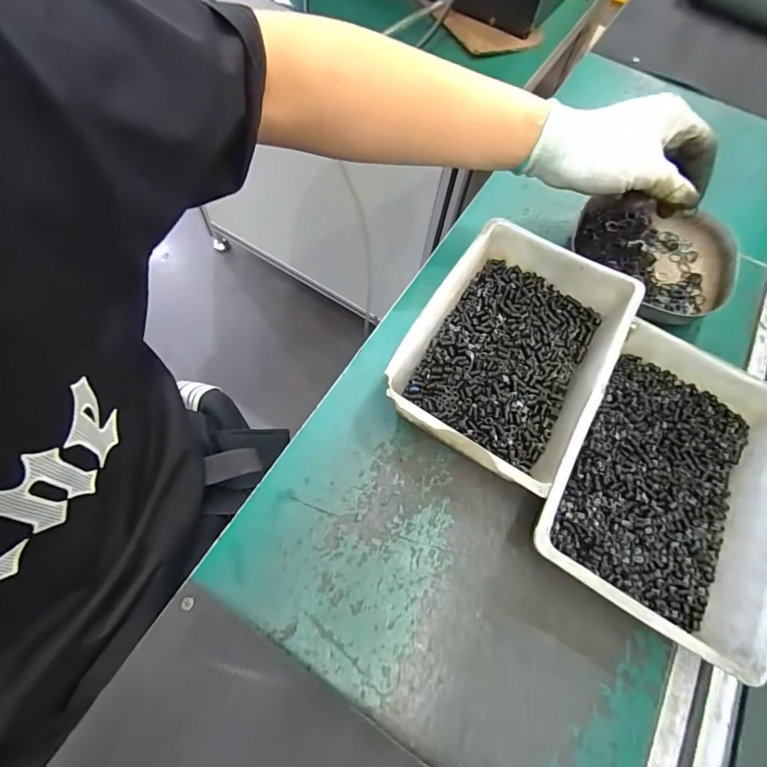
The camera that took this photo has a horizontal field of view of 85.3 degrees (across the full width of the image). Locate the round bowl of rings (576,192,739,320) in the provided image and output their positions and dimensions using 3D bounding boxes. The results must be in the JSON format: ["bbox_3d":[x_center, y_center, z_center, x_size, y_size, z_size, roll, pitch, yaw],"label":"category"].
[{"bbox_3d":[0.264,-0.122,0.399,0.129,0.035,0.145,-15,67,-10],"label":"round bowl of rings"}]

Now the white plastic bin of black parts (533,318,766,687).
[{"bbox_3d":[0.199,0.068,0.297,0.137,0.055,0.201,31,68,11],"label":"white plastic bin of black parts"}]

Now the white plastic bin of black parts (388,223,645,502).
[{"bbox_3d":[0.101,-0.026,0.337,0.141,0.054,0.198,31,68,11],"label":"white plastic bin of black parts"}]

